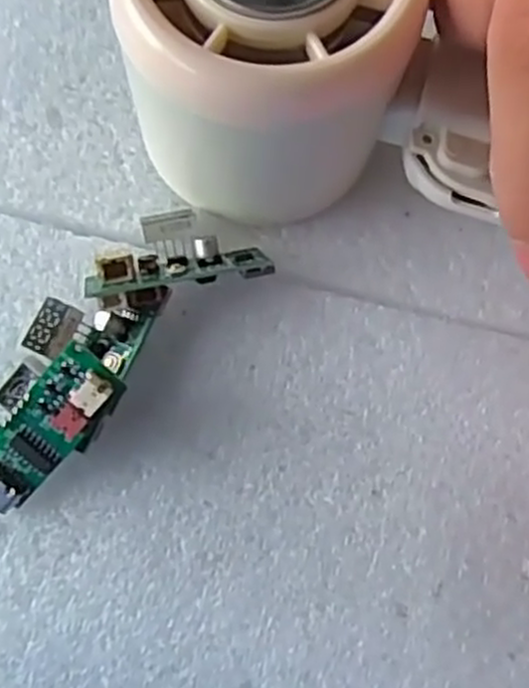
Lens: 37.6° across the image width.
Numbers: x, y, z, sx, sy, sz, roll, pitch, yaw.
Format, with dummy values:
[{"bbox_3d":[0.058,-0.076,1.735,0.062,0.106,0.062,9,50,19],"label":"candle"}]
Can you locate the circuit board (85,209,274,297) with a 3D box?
[{"bbox_3d":[-0.018,-0.019,0.166,0.037,0.014,0.018,-8,76,-1],"label":"circuit board"}]

